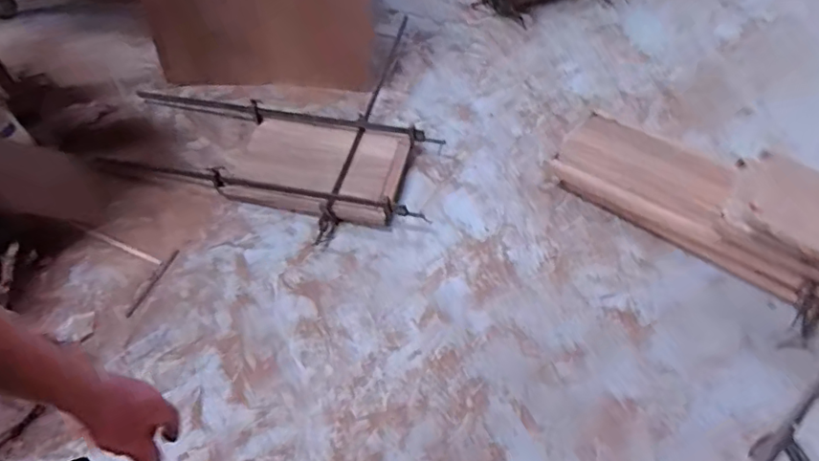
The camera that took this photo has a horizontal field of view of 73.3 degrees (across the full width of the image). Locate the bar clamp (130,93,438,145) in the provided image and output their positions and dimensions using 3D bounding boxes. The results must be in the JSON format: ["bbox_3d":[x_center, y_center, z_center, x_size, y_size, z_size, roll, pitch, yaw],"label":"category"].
[{"bbox_3d":[-0.390,-0.364,1.805,1.001,0.103,0.075,8,56,4],"label":"bar clamp"}]

